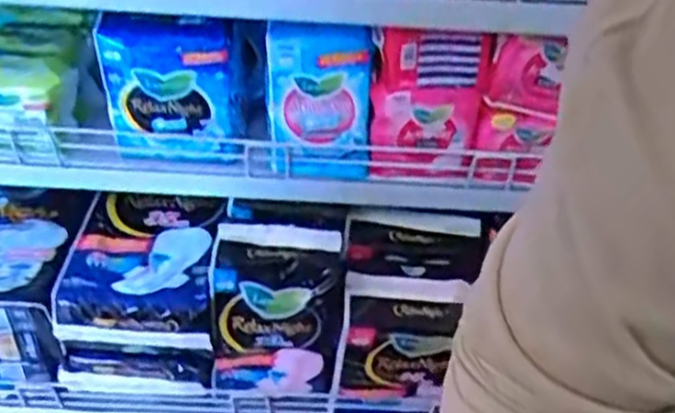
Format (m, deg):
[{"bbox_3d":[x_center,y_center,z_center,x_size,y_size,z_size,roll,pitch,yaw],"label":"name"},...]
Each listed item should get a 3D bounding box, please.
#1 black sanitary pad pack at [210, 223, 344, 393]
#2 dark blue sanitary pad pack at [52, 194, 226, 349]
[{"bbox_3d":[-0.060,0.107,0.729,0.124,0.175,0.068,2,41,-2],"label":"black sanitary pad pack"},{"bbox_3d":[-0.194,0.062,0.729,0.148,0.079,0.137,4,41,0],"label":"dark blue sanitary pad pack"}]

